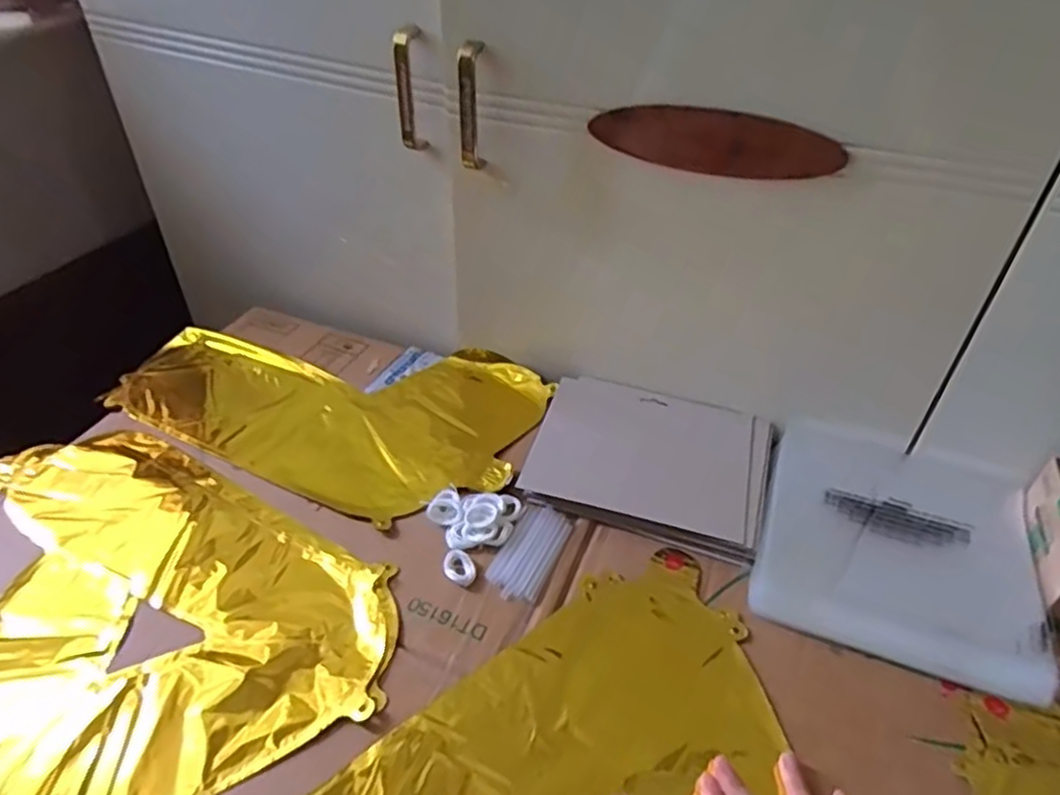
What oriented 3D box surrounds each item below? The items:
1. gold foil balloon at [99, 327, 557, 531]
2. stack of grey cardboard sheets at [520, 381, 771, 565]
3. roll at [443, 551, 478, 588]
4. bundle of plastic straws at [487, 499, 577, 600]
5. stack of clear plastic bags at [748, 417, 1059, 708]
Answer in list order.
[{"bbox_3d":[-0.195,-0.004,0.707,0.395,0.025,0.244,19,43,18],"label":"gold foil balloon"},{"bbox_3d":[0.111,0.051,0.631,0.202,0.018,0.167,16,42,14],"label":"stack of grey cardboard sheets"},{"bbox_3d":[-0.054,0.133,0.546,0.025,0.004,0.031,-26,48,-30],"label":"roll"},{"bbox_3d":[0.001,0.123,0.562,0.044,0.004,0.091,18,42,17],"label":"bundle of plastic straws"},{"bbox_3d":[0.304,0.113,0.582,0.203,0.018,0.235,16,42,15],"label":"stack of clear plastic bags"}]

